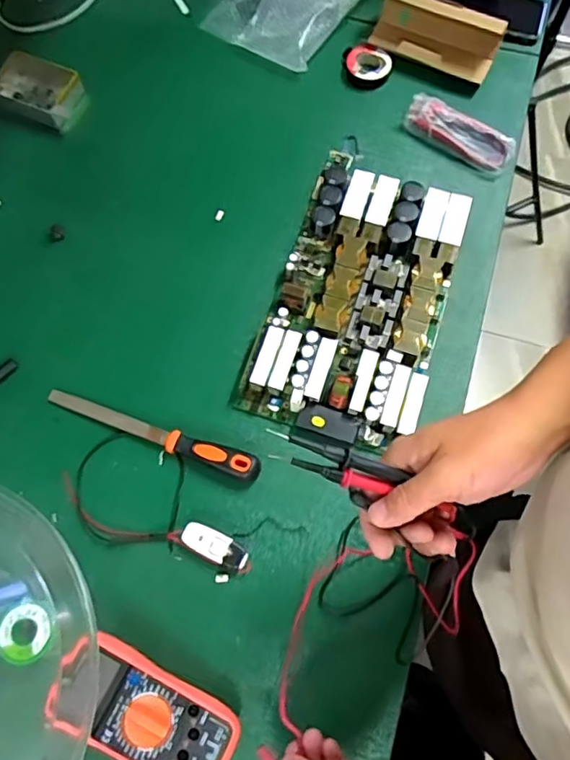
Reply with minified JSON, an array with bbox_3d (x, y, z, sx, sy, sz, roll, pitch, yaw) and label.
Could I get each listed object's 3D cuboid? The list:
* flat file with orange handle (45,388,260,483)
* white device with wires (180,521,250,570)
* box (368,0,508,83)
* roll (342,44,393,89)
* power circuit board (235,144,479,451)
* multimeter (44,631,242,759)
[{"bbox_3d":[-0.149,0.058,0.636,0.253,0.027,0.026,19,72,5],"label":"flat file with orange handle"},{"bbox_3d":[-0.072,0.171,0.600,0.072,0.015,0.028,24,73,7],"label":"white device with wires"},{"bbox_3d":[0.204,-0.475,0.794,0.176,0.068,0.069,24,73,7],"label":"box"},{"bbox_3d":[0.114,-0.440,0.809,0.066,0.016,0.063,0,72,-1],"label":"roll"},{"bbox_3d":[0.093,-0.107,0.685,0.197,0.039,0.362,19,72,5],"label":"power circuit board"},{"bbox_3d":[-0.129,0.310,0.539,0.170,0.042,0.080,27,73,8],"label":"multimeter"}]

